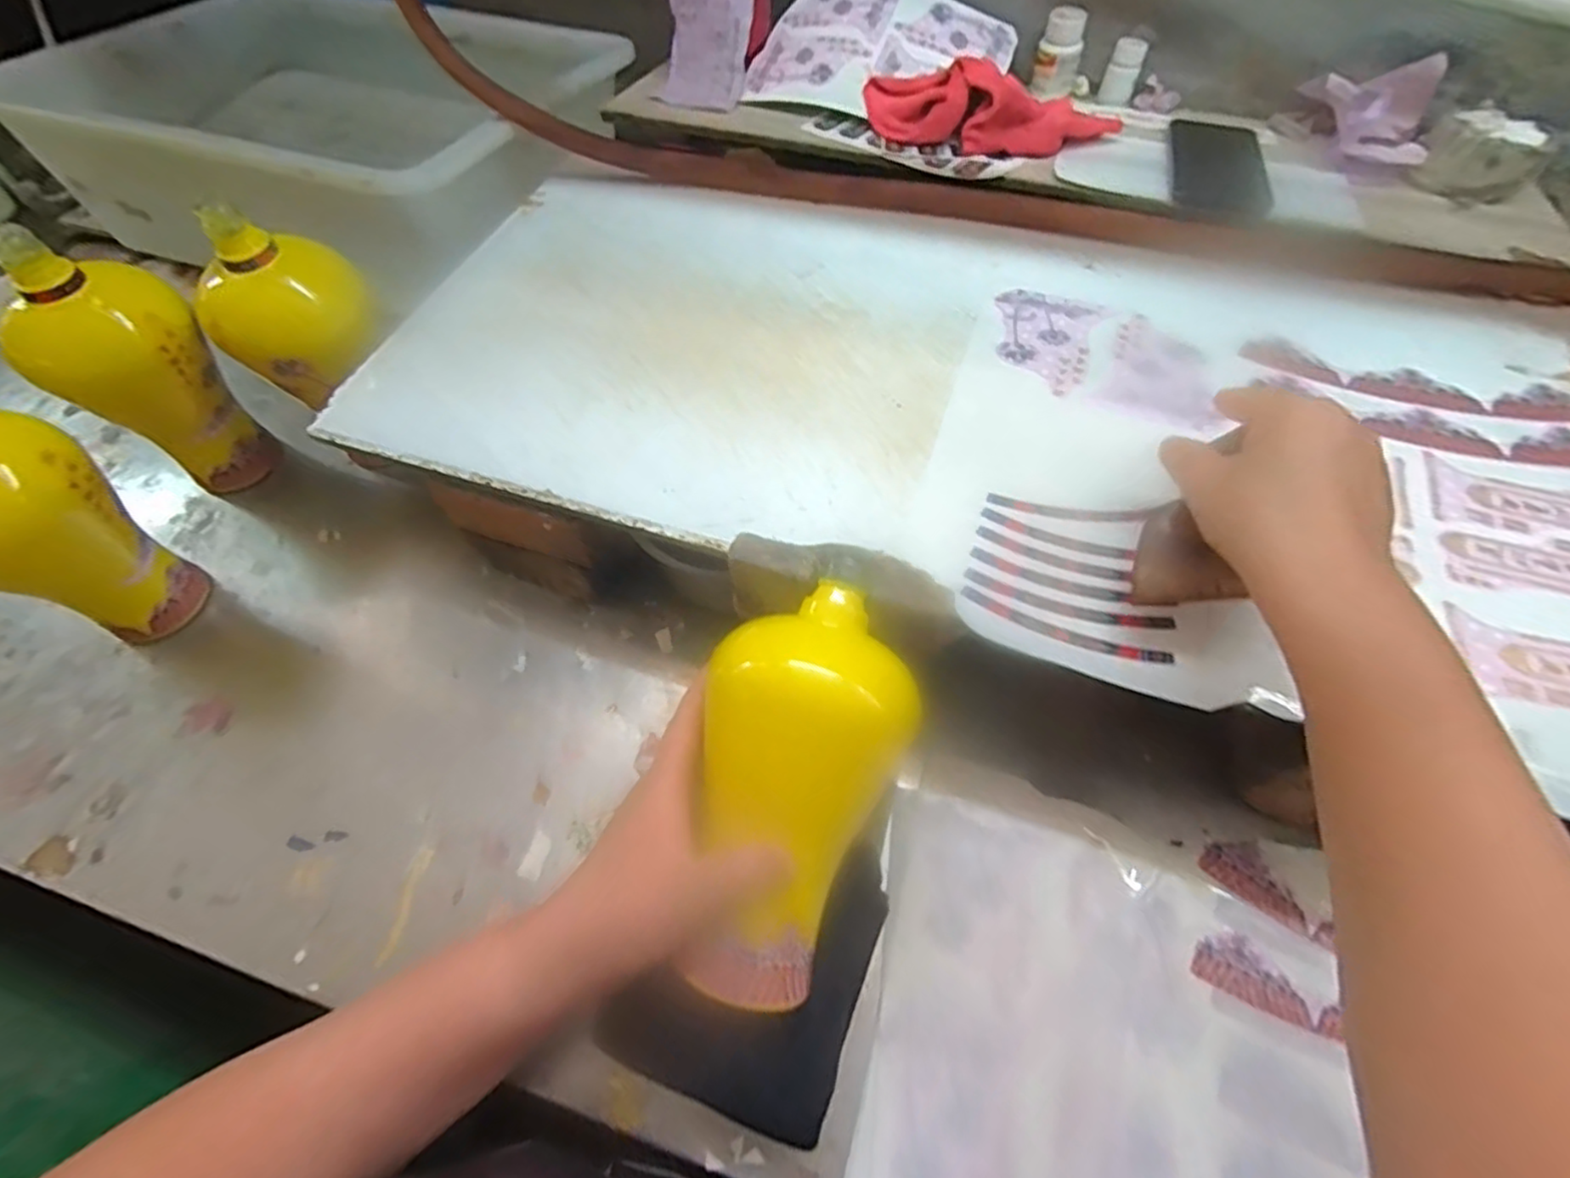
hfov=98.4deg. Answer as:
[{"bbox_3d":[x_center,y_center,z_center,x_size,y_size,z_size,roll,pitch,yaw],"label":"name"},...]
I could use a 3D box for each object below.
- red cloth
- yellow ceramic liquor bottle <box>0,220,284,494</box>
[{"bbox_3d":[0.185,-0.420,0.596,0.227,0.061,0.075,6,59,6],"label":"red cloth"},{"bbox_3d":[-0.475,-0.158,0.511,0.086,0.224,0.099,35,69,17],"label":"yellow ceramic liquor bottle"}]

